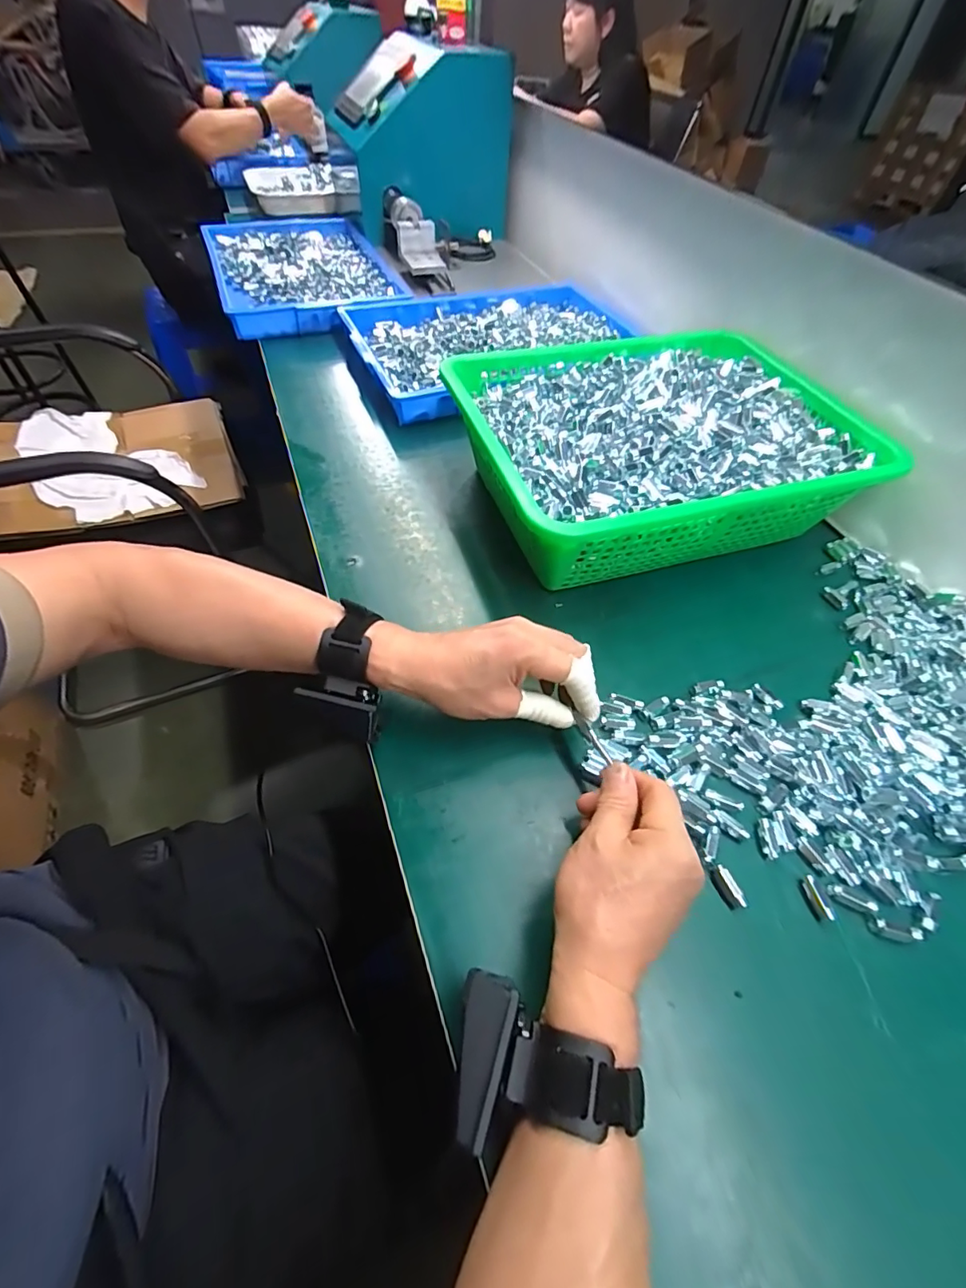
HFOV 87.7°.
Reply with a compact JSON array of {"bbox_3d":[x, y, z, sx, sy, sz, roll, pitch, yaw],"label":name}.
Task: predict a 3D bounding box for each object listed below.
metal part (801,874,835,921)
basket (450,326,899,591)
[{"bbox_3d":[0.225,0.170,0.337,0.011,0.009,0.027,-4,56,-5],"label":"metal part"},{"bbox_3d":[0.185,-0.211,0.549,0.375,0.113,0.297,-13,56,-13],"label":"basket"}]

